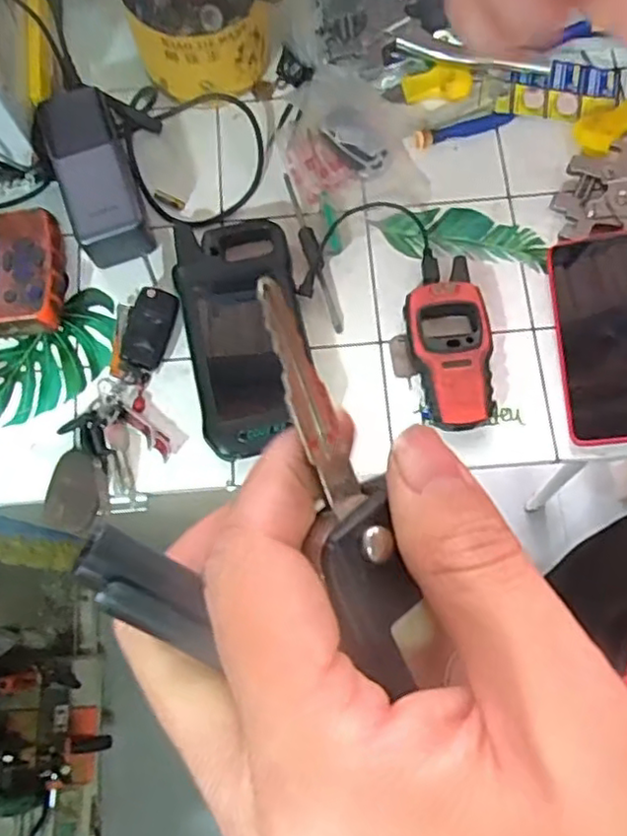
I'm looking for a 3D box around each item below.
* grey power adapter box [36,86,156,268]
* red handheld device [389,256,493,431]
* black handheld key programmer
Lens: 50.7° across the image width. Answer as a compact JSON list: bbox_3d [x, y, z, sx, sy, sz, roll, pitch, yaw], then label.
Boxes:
[{"bbox_3d":[-0.173,-0.186,0.519,0.065,0.054,0.120,-19,75,-4],"label":"grey power adapter box"},{"bbox_3d":[0.097,-0.052,0.496,0.068,0.024,0.123,-5,75,0],"label":"red handheld device"},{"bbox_3d":[-0.052,-0.066,0.503,0.085,0.024,0.185,-12,75,-2],"label":"black handheld key programmer"}]

